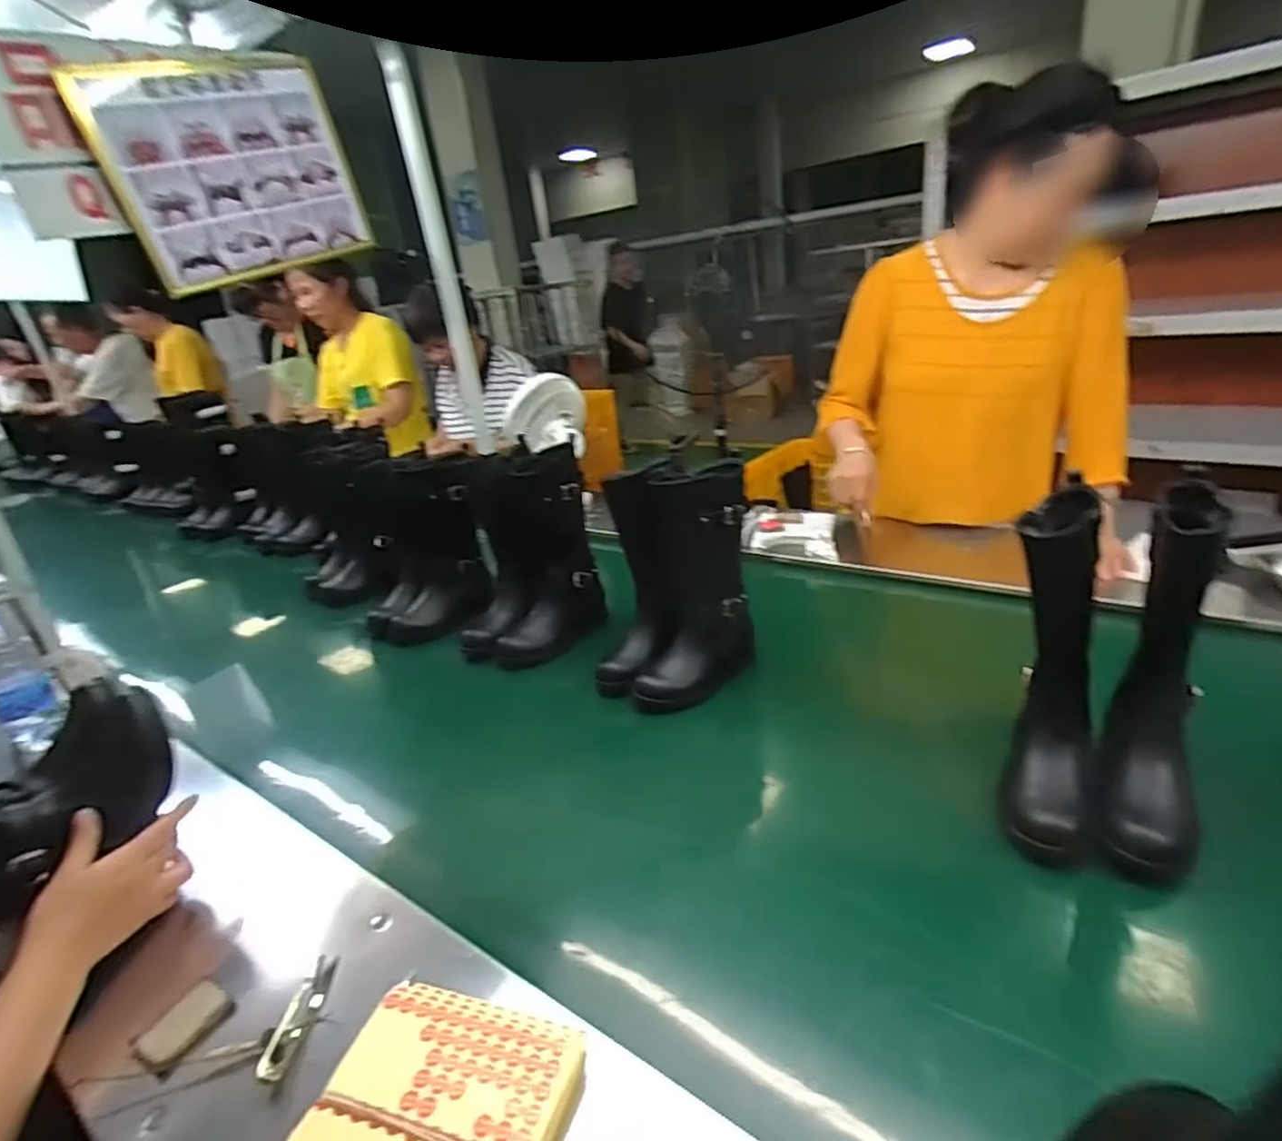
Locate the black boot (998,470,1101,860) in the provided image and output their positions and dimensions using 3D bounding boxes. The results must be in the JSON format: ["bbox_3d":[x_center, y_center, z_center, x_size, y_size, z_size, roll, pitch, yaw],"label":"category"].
[{"bbox_3d":[0.386,0.092,0.615,0.082,0.278,0.164,7,28,30],"label":"black boot"}]

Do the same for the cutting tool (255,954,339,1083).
[{"bbox_3d":[-0.269,0.350,0.527,0.017,0.025,0.101,-6,24,3],"label":"cutting tool"}]

